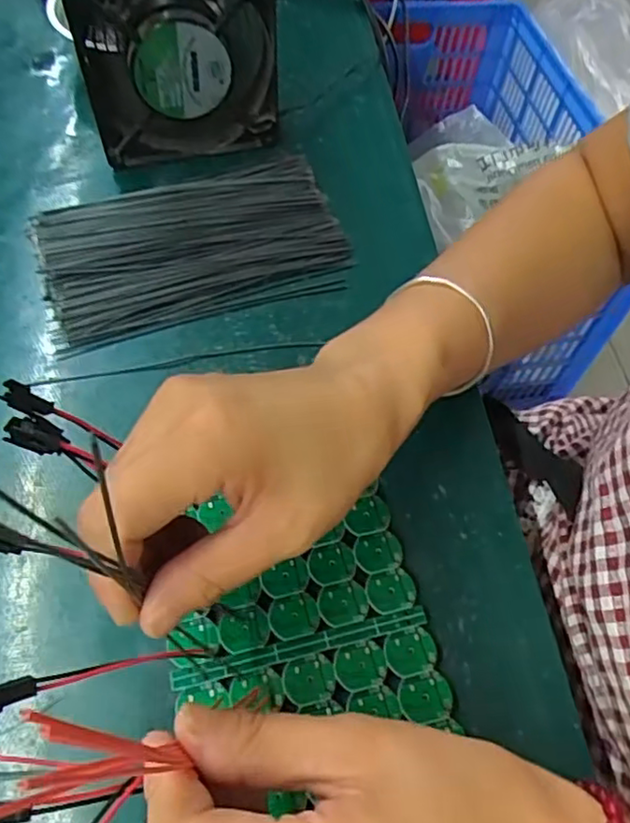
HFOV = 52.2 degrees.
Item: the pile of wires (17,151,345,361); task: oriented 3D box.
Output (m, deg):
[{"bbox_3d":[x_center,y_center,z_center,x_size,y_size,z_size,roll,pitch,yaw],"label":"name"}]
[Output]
[{"bbox_3d":[-0.076,-0.104,0.397,0.180,0.018,0.110,-16,60,-12],"label":"pile of wires"}]

